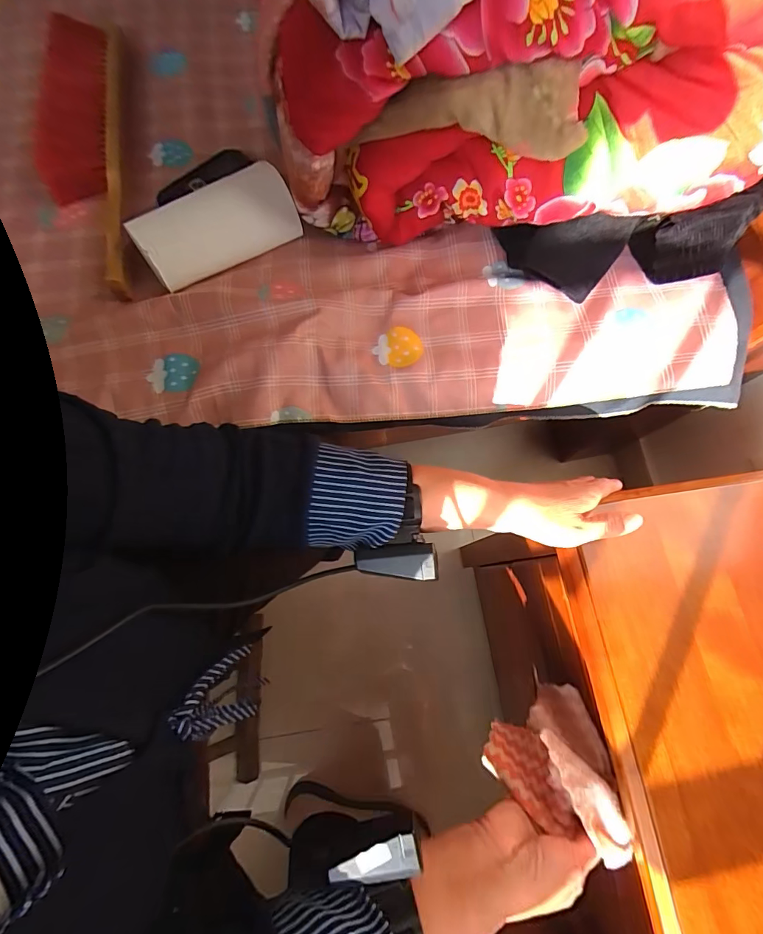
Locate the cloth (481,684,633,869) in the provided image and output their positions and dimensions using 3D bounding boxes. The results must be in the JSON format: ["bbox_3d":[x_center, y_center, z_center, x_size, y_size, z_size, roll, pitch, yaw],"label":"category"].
[{"bbox_3d":[0.174,0.292,0.391,0.107,0.091,0.108,-34,81,-5],"label":"cloth"}]

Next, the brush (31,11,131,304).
[{"bbox_3d":[-0.339,-0.370,0.466,0.079,0.058,0.357,-11,75,-5],"label":"brush"}]

